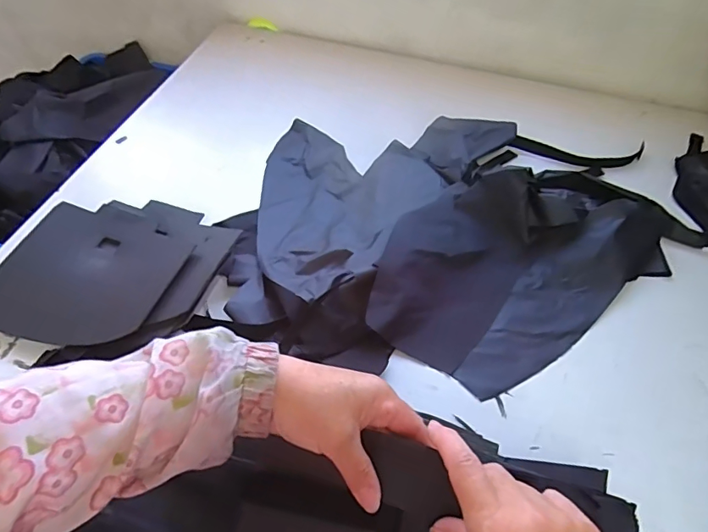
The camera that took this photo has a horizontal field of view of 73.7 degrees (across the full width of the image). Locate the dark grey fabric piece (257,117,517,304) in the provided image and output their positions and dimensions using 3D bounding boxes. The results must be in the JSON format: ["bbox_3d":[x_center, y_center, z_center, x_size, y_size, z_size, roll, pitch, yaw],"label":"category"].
[{"bbox_3d":[-0.001,-0.151,0.717,0.284,0.039,0.439,34,59,22],"label":"dark grey fabric piece"}]

